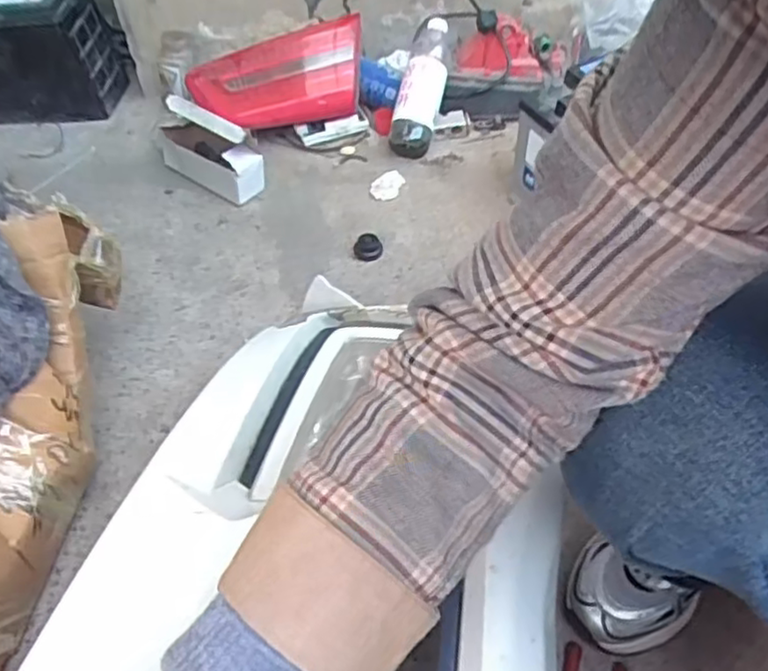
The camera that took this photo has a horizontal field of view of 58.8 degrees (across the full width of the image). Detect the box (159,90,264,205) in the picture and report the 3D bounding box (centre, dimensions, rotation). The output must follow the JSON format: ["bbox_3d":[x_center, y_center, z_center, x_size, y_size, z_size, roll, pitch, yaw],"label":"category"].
[{"bbox_3d":[-0.252,-0.266,0.980,0.159,0.107,0.063,24,56,20],"label":"box"}]

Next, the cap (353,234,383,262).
[{"bbox_3d":[-0.023,-0.125,0.936,0.036,0.020,0.042,-15,52,-10],"label":"cap"}]

